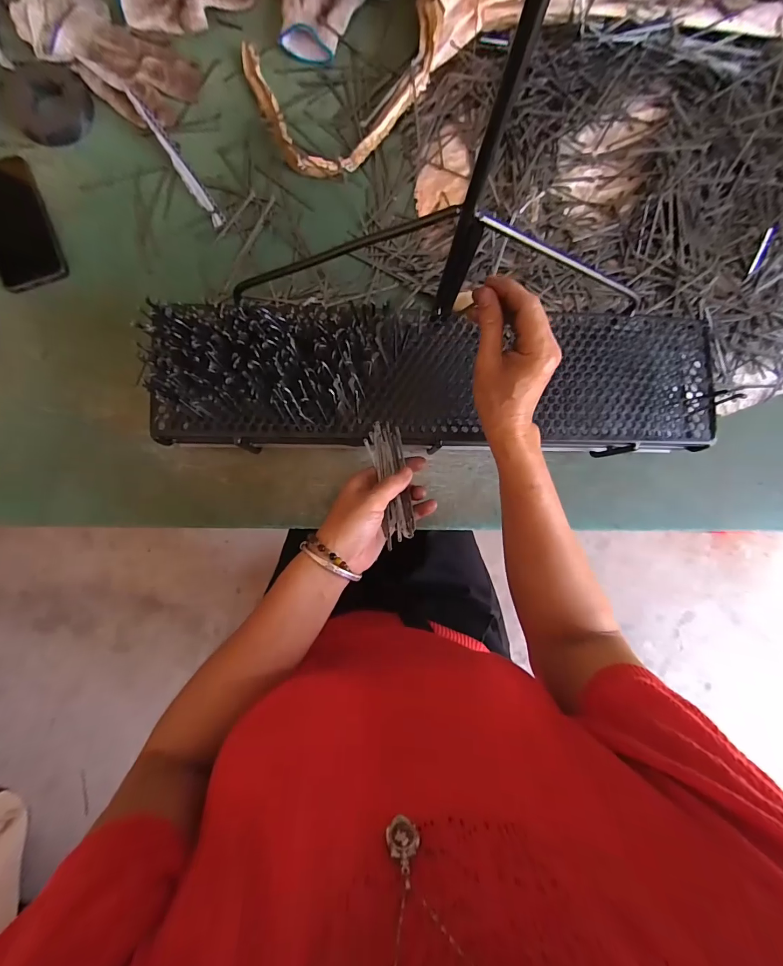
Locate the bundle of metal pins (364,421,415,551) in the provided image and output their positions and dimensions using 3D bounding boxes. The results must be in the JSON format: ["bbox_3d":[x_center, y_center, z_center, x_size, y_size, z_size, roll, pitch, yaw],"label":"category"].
[{"bbox_3d":[0.000,-0.001,0.394,0.036,0.009,0.123,-9,78,-2],"label":"bundle of metal pins"}]

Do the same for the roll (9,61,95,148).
[{"bbox_3d":[-0.430,-0.480,0.489,0.091,0.015,0.098,0,87,-2],"label":"roll"}]

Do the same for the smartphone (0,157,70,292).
[{"bbox_3d":[-0.471,-0.326,0.480,0.077,0.013,0.170,-20,88,-3],"label":"smartphone"}]

